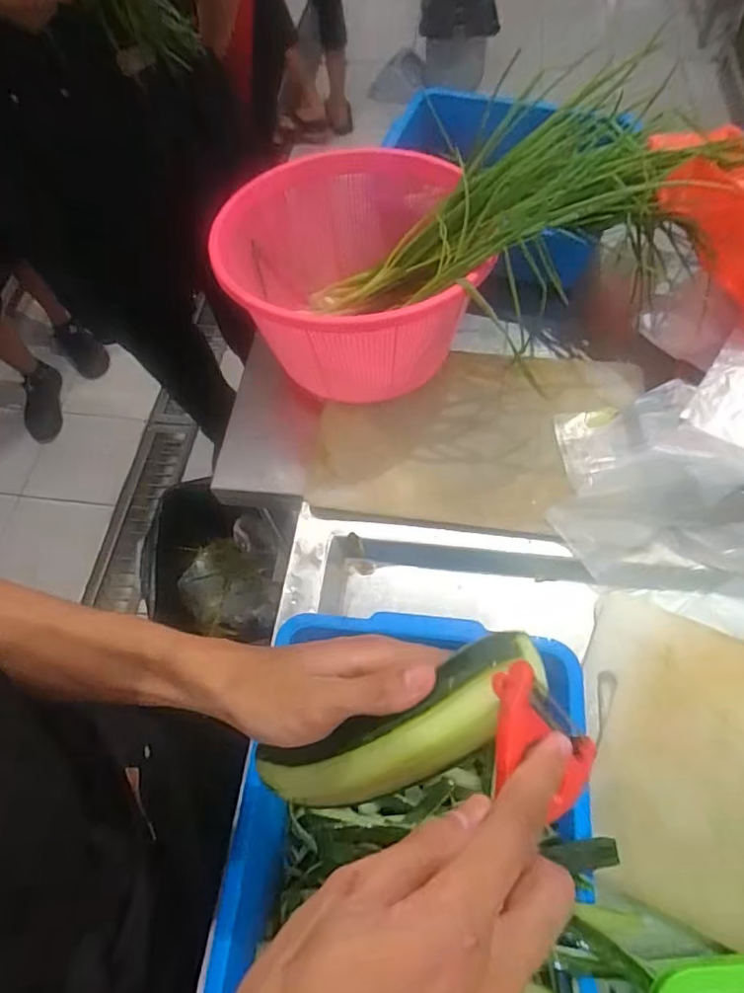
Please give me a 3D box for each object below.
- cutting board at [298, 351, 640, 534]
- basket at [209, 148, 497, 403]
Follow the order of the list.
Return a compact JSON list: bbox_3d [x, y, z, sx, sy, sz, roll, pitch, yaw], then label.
[{"bbox_3d":[0.110,-0.073,0.612,0.328,0.017,0.219,7,63,8],"label":"cutting board"},{"bbox_3d":[-0.027,-0.242,0.619,0.248,0.167,0.293,-7,63,1],"label":"basket"}]

